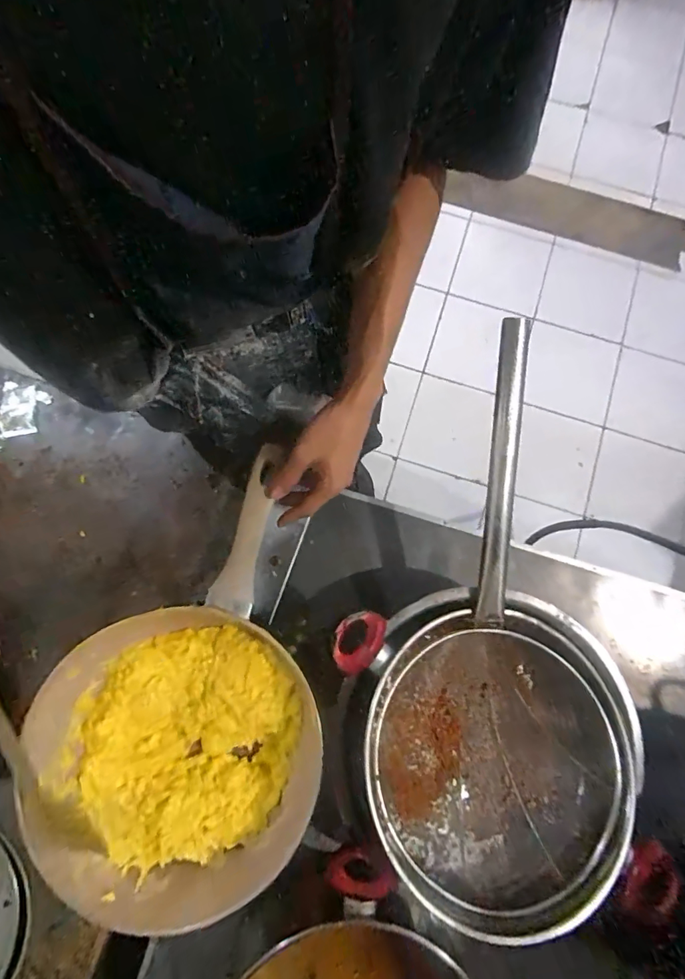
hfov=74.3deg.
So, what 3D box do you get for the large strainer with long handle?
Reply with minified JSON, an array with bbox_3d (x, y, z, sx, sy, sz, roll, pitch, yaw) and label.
[{"bbox_3d":[0.186,0.151,0.564,0.293,0.112,0.653,-1,93,-1],"label":"large strainer with long handle"}]

